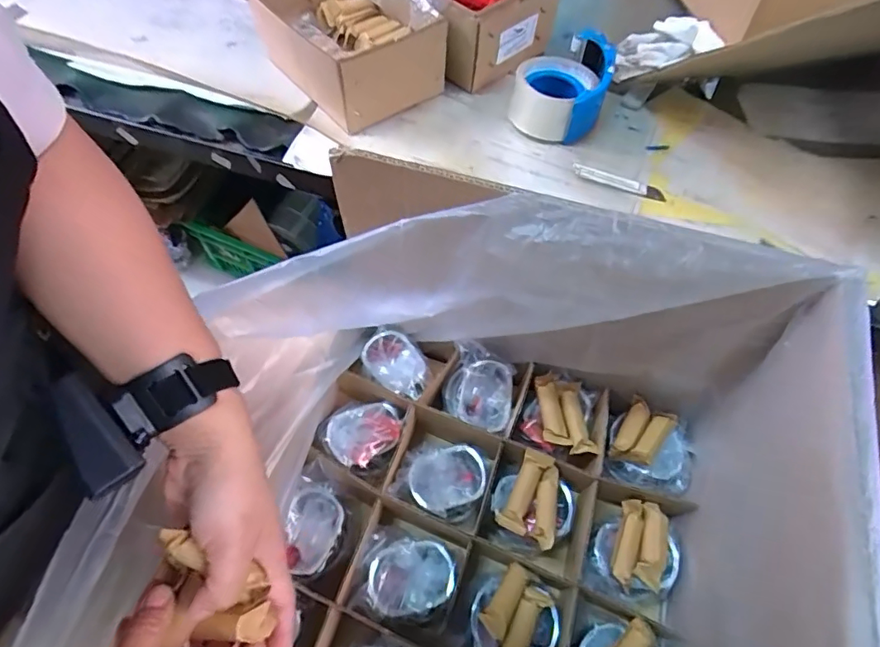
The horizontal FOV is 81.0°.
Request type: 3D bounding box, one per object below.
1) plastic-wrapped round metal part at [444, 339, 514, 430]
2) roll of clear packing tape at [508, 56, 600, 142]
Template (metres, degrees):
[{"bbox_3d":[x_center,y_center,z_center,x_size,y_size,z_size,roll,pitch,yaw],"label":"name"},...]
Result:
[{"bbox_3d":[0.041,0.072,0.546,0.078,0.043,0.067,22,61,11],"label":"plastic-wrapped round metal part"},{"bbox_3d":[0.129,-0.267,0.606,0.086,0.050,0.097,26,62,14],"label":"roll of clear packing tape"}]

